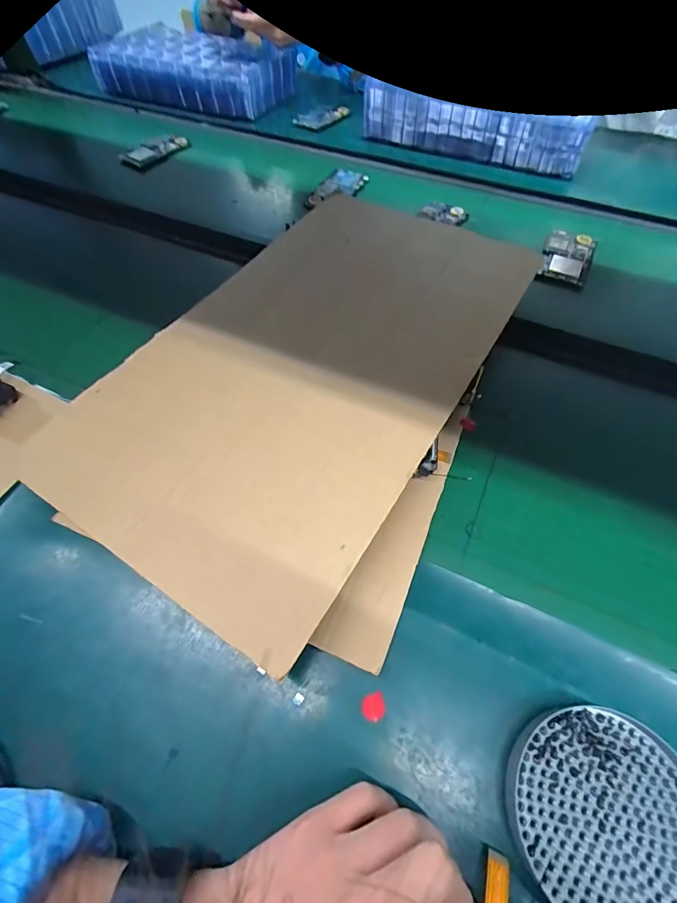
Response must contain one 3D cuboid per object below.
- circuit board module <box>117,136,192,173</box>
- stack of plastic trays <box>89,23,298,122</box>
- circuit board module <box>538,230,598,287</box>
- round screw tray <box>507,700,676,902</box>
[{"bbox_3d":[-0.307,-0.512,0.701,0.053,0.018,0.129,25,62,17],"label":"circuit board module"},{"bbox_3d":[-0.273,-0.751,0.815,0.330,0.084,0.231,18,60,13],"label":"stack of plastic trays"},{"bbox_3d":[0.320,-0.273,0.574,0.065,0.012,0.123,22,62,13],"label":"circuit board module"},{"bbox_3d":[0.164,0.223,0.252,0.111,0.014,0.111,0,59,0],"label":"round screw tray"}]

